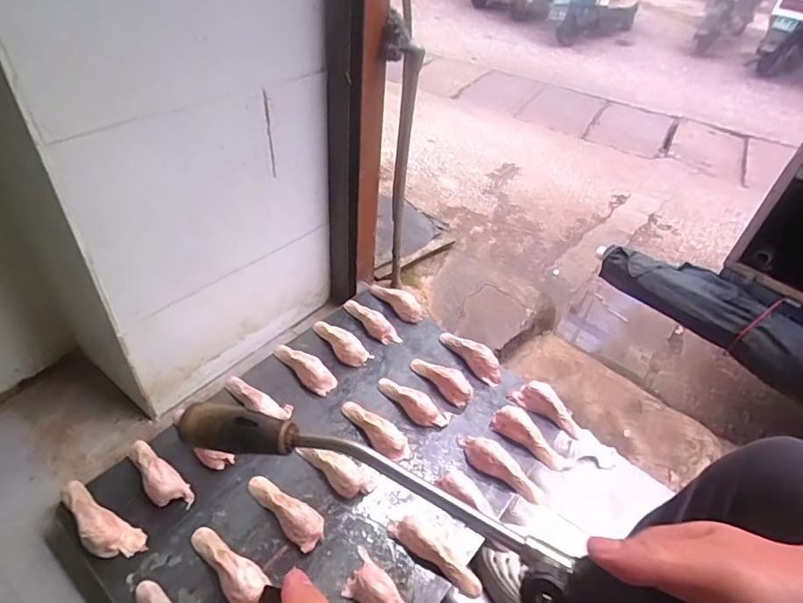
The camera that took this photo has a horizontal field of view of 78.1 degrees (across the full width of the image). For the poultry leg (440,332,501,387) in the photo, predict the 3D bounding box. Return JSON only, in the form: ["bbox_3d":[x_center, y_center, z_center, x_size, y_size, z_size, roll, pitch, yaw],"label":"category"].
[{"bbox_3d":[0.136,0.099,0.956,0.034,0.044,0.144,-24,51,-30],"label":"poultry leg"}]

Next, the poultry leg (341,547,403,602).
[{"bbox_3d":[-0.019,0.389,0.634,0.053,0.044,0.153,-29,54,-33],"label":"poultry leg"}]

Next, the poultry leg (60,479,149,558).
[{"bbox_3d":[-0.420,0.303,0.678,0.143,0.034,0.052,24,45,17],"label":"poultry leg"}]

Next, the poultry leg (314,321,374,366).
[{"bbox_3d":[-0.122,0.076,0.948,0.136,0.041,0.040,27,46,21],"label":"poultry leg"}]

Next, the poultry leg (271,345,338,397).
[{"bbox_3d":[-0.183,0.114,0.898,0.134,0.049,0.044,24,45,18],"label":"poultry leg"}]

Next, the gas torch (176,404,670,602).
[{"bbox_3d":[0.041,0.125,0.256,0.393,0.040,0.040,18,43,17],"label":"gas torch"}]

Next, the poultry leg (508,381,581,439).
[{"bbox_3d":[0.262,0.188,0.885,0.133,0.062,0.035,28,46,22],"label":"poultry leg"}]

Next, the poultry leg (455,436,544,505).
[{"bbox_3d":[0.154,0.262,0.791,0.158,0.048,0.037,32,48,25],"label":"poultry leg"}]

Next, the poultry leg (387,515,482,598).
[{"bbox_3d":[0.053,0.355,0.694,0.146,0.054,0.035,36,49,11],"label":"poultry leg"}]

